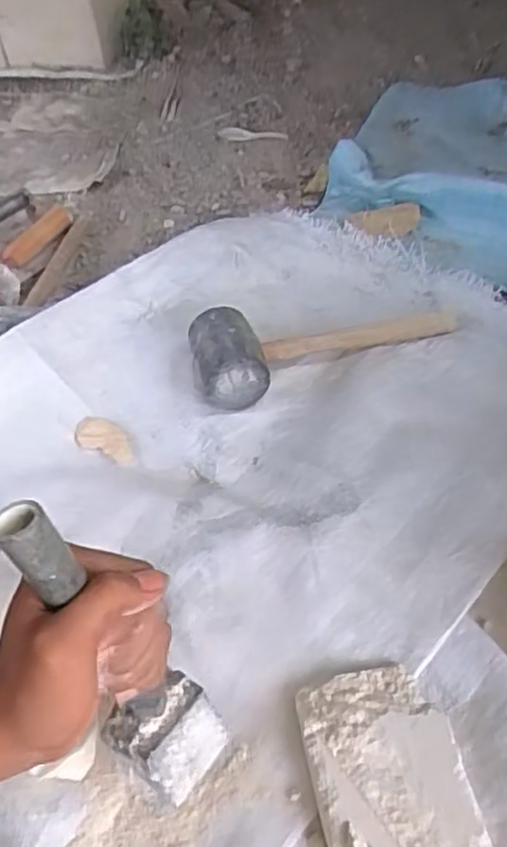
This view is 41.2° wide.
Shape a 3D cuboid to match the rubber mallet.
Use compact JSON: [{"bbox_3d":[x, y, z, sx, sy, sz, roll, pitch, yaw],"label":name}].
[{"bbox_3d":[0.079,-0.079,0.723,0.298,0.074,0.097,-7,48,-20],"label":"rubber mallet"}]

